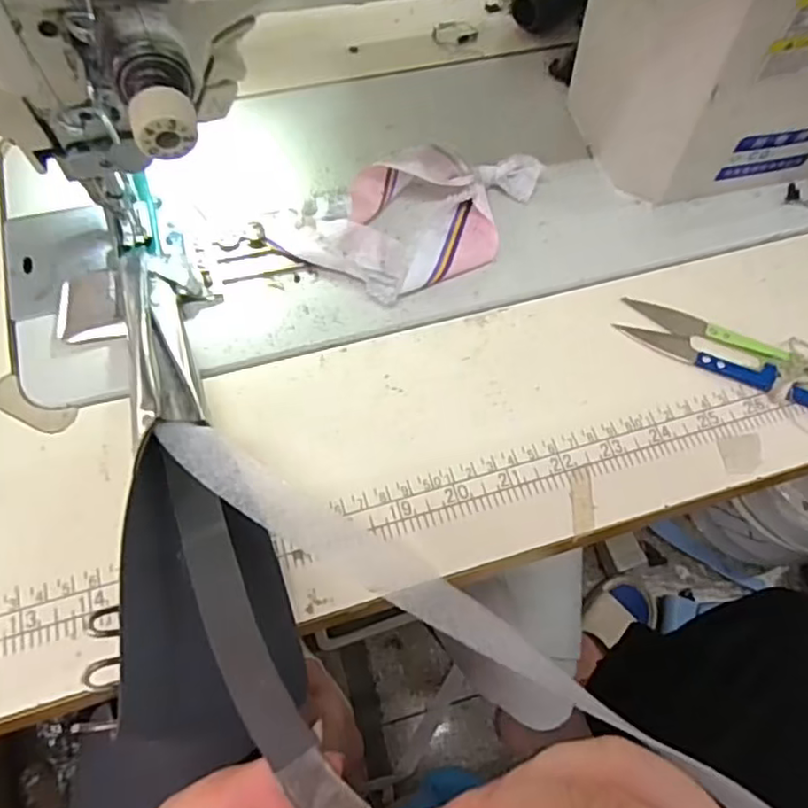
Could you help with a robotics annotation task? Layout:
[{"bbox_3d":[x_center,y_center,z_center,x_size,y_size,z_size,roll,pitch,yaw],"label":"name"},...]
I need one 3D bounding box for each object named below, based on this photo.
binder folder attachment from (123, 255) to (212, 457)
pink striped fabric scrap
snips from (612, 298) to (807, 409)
[{"bbox_3d":[-0.110,-0.027,0.286,0.031,0.016,0.114,18,39,-41],"label":"binder folder attachment"},{"bbox_3d":[0.009,-0.101,0.332,0.142,0.027,0.072,-28,69,-16],"label":"pink striped fabric scrap"},{"bbox_3d":[0.169,-0.024,0.316,0.119,0.009,0.027,24,65,9],"label":"snips"}]

